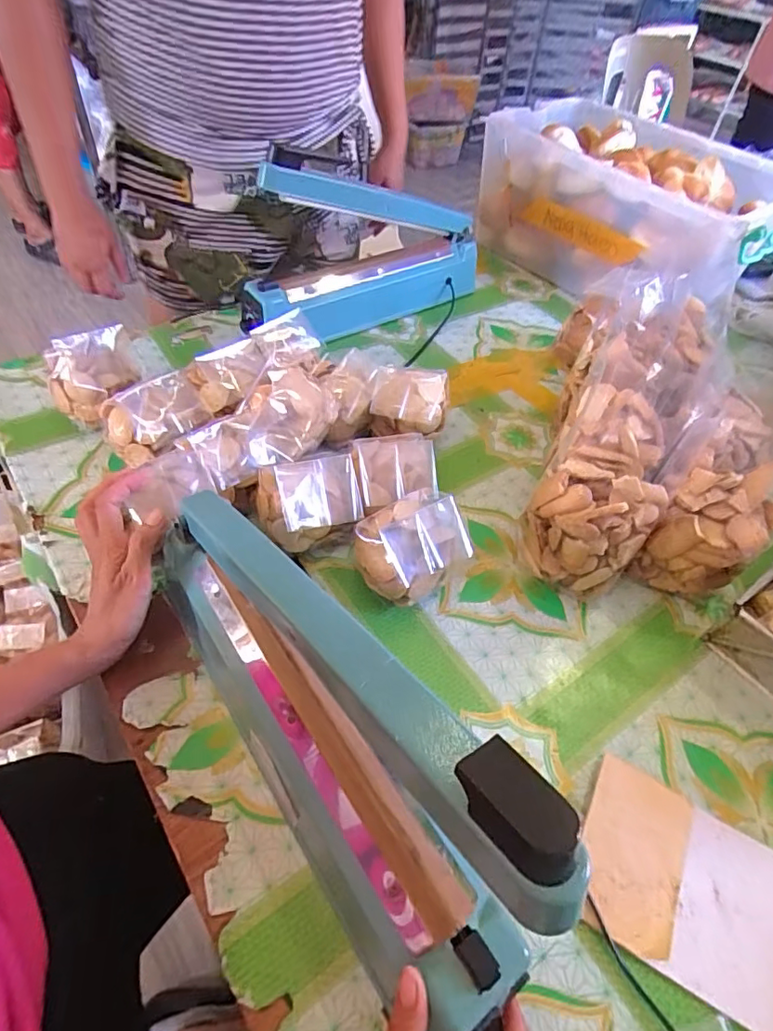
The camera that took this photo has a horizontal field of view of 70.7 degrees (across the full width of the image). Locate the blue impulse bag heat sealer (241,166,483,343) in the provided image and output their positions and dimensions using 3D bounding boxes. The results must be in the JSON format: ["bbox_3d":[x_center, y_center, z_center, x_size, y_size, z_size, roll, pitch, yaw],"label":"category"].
[{"bbox_3d":[-0.021,-0.389,0.774,0.398,0.222,0.069,-20,55,-21],"label":"blue impulse bag heat sealer"}]

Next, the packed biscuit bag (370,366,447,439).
[{"bbox_3d":[0.026,-0.138,0.634,0.081,0.042,0.077,8,85,-2],"label":"packed biscuit bag"}]

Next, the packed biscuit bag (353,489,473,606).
[{"bbox_3d":[0.022,0.031,0.514,0.087,0.109,0.075,-22,56,-22],"label":"packed biscuit bag"}]

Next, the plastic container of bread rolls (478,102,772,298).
[{"bbox_3d":[0.412,-0.524,0.934,0.477,0.198,0.302,38,56,23],"label":"plastic container of bread rolls"}]

